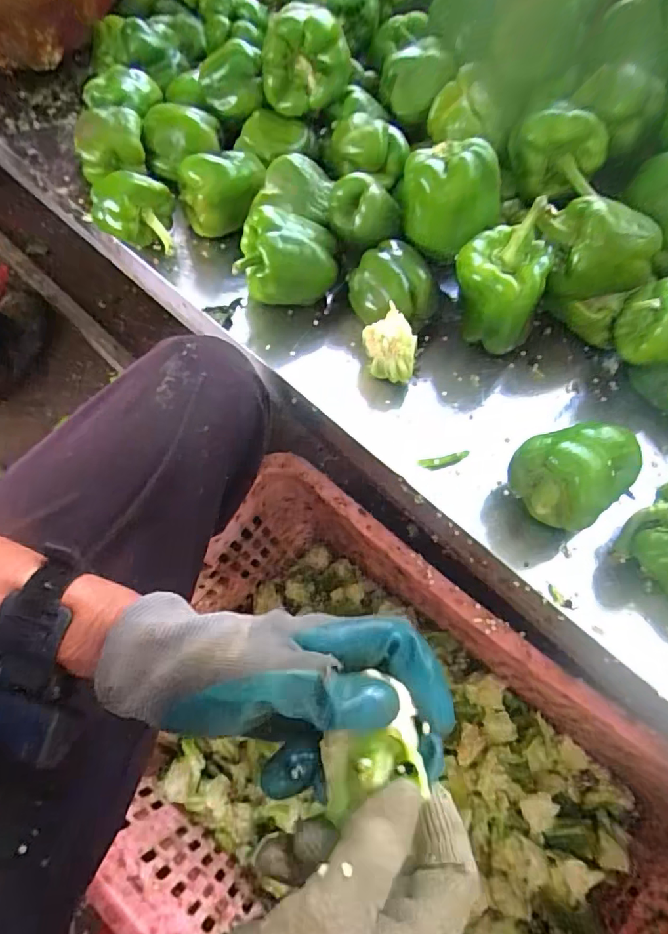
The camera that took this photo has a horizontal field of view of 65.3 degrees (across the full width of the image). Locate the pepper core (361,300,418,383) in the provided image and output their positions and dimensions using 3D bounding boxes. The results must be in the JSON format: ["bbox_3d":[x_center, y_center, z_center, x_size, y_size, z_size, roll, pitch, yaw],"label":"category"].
[{"bbox_3d":[0.050,-0.100,0.450,0.055,0.054,0.038,41,65,19],"label":"pepper core"}]

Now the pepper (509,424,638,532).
[{"bbox_3d":[0.176,0.004,0.385,0.083,0.075,0.068,-33,66,-20],"label":"pepper"}]

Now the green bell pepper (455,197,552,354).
[{"bbox_3d":[0.142,-0.156,0.444,0.073,0.134,0.056,31,62,15],"label":"green bell pepper"}]

